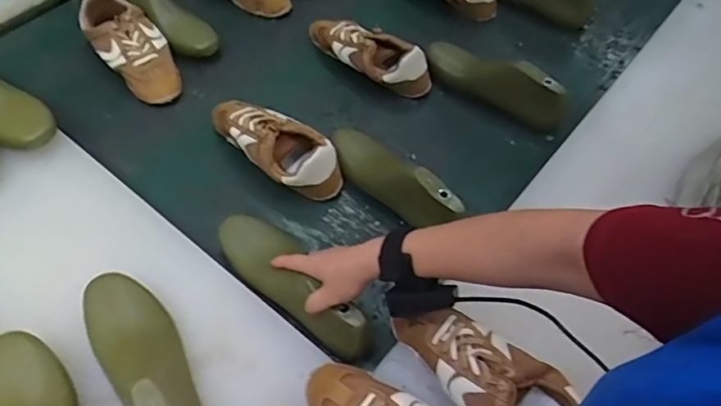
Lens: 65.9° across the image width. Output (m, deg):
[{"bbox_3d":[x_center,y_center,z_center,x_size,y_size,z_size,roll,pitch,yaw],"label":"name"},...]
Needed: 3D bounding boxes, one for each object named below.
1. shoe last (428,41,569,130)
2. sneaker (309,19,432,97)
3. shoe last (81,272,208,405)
[{"bbox_3d":[0.218,-0.202,0.901,0.233,0.085,0.083,41,64,21],"label":"shoe last"},{"bbox_3d":[0.009,-0.249,0.913,0.223,0.069,0.077,29,60,15],"label":"sneaker"},{"bbox_3d":[-0.209,0.159,0.550,0.074,0.088,0.230,-29,63,-20],"label":"shoe last"}]

